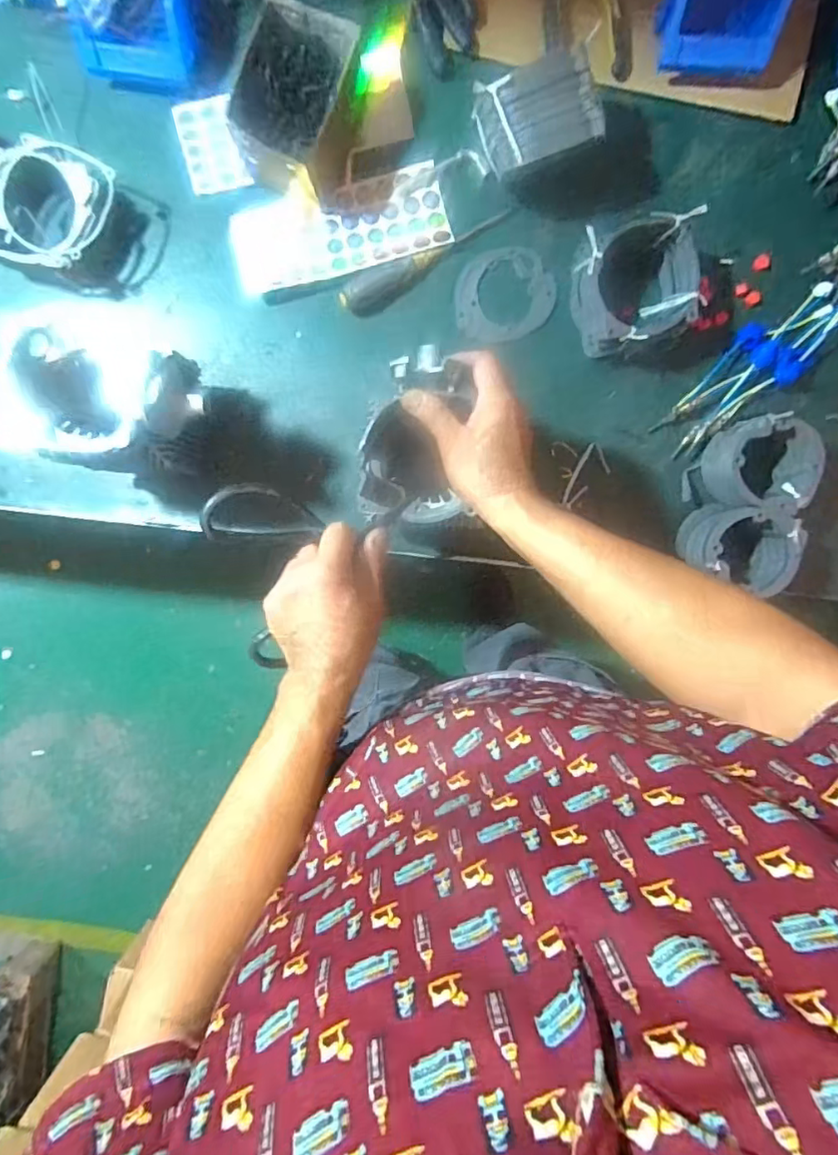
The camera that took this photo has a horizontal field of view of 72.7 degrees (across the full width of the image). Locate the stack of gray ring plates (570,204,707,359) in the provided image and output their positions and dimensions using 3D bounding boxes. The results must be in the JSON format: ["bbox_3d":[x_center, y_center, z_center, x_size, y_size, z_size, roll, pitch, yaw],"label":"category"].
[{"bbox_3d":[0.245,-0.321,0.635,0.129,0.069,0.122,-13,94,1],"label":"stack of gray ring plates"}]

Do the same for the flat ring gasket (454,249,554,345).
[{"bbox_3d":[0.103,-0.337,0.679,0.121,0.004,0.102,-9,98,-3],"label":"flat ring gasket"}]

